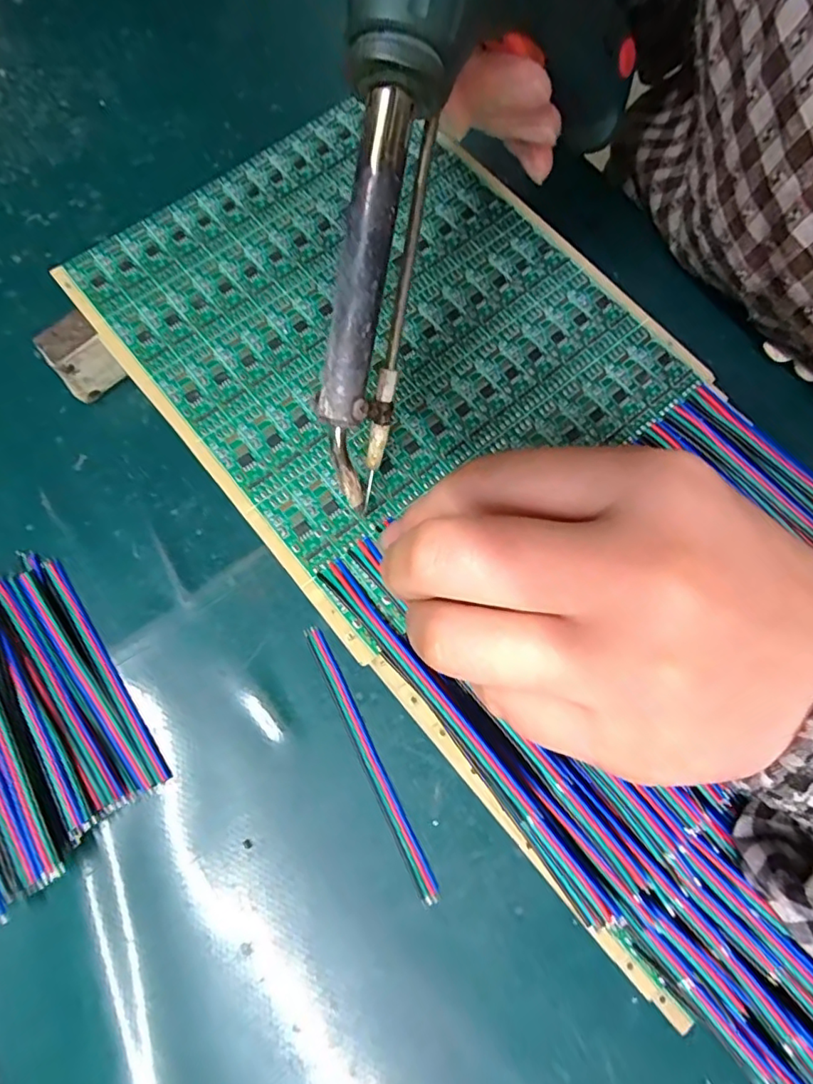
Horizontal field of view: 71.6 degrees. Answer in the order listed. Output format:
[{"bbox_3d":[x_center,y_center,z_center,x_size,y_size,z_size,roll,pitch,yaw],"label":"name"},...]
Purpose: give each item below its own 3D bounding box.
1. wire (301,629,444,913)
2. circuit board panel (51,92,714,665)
[{"bbox_3d":[-0.014,0.074,0.197,0.007,0.004,0.098,-25,73,-9],"label":"wire"},{"bbox_3d":[-0.013,-0.084,0.212,0.163,0.009,0.188,-38,76,-13],"label":"circuit board panel"}]

